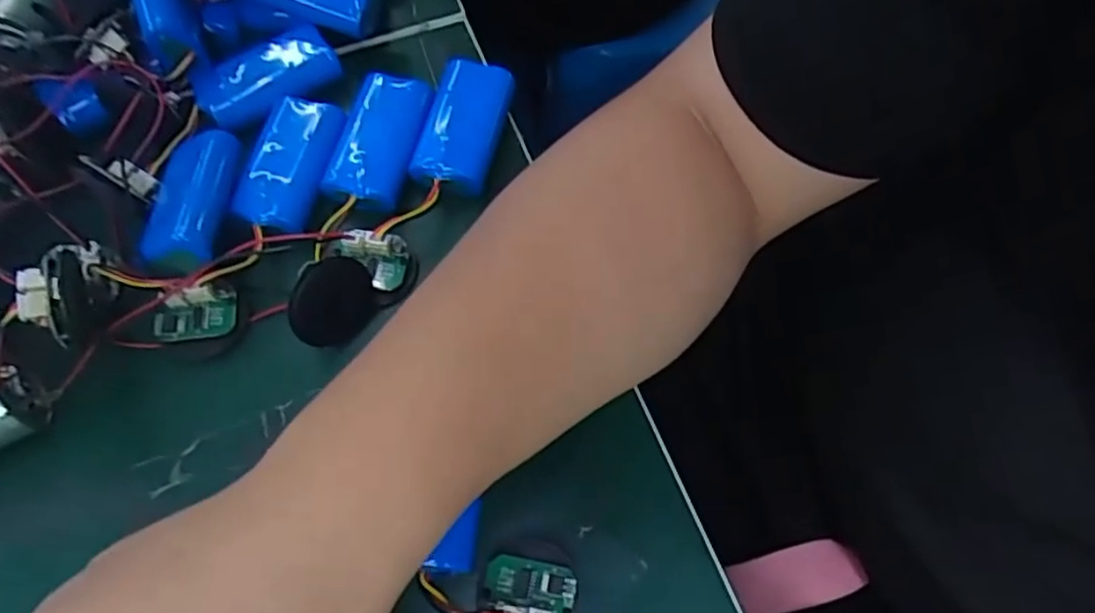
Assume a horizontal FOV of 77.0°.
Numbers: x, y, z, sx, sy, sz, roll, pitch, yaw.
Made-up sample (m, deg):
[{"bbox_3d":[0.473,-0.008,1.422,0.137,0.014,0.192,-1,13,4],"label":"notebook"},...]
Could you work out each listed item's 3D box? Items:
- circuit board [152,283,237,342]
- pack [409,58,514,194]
[{"bbox_3d":[-0.148,0.003,0.287,0.033,0.007,0.021,-7,86,-8],"label":"circuit board"},{"bbox_3d":[-0.041,-0.086,0.330,0.035,0.020,0.068,9,66,3],"label":"pack"}]

